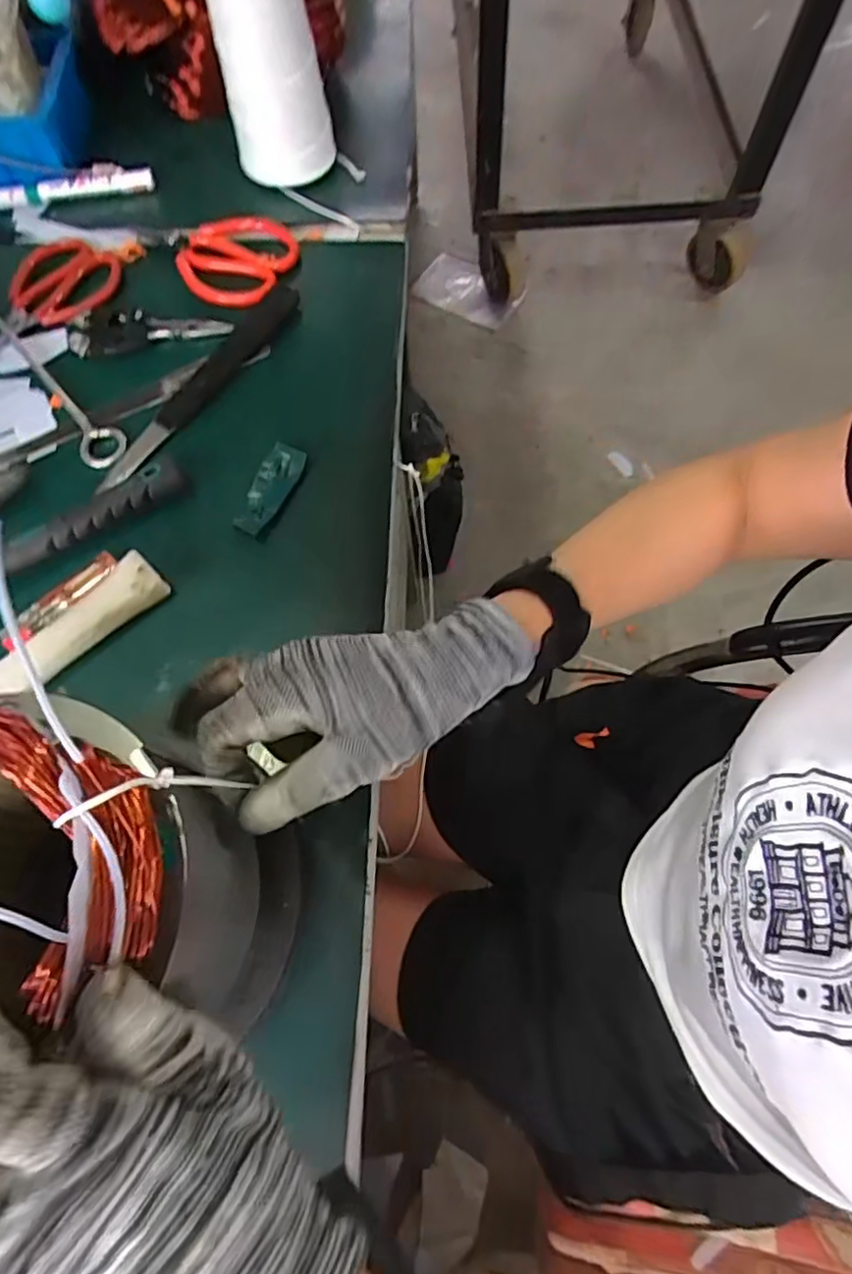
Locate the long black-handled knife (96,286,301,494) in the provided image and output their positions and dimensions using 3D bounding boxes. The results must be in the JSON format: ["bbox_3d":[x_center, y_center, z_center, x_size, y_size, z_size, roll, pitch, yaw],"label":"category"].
[{"bbox_3d":[-0.174,-0.198,0.492,0.027,0.014,0.221,31,72,14],"label":"long black-handled knife"}]

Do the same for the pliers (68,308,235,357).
[{"bbox_3d":[-0.222,-0.248,0.507,0.127,0.012,0.045,-5,67,0],"label":"pliers"}]

